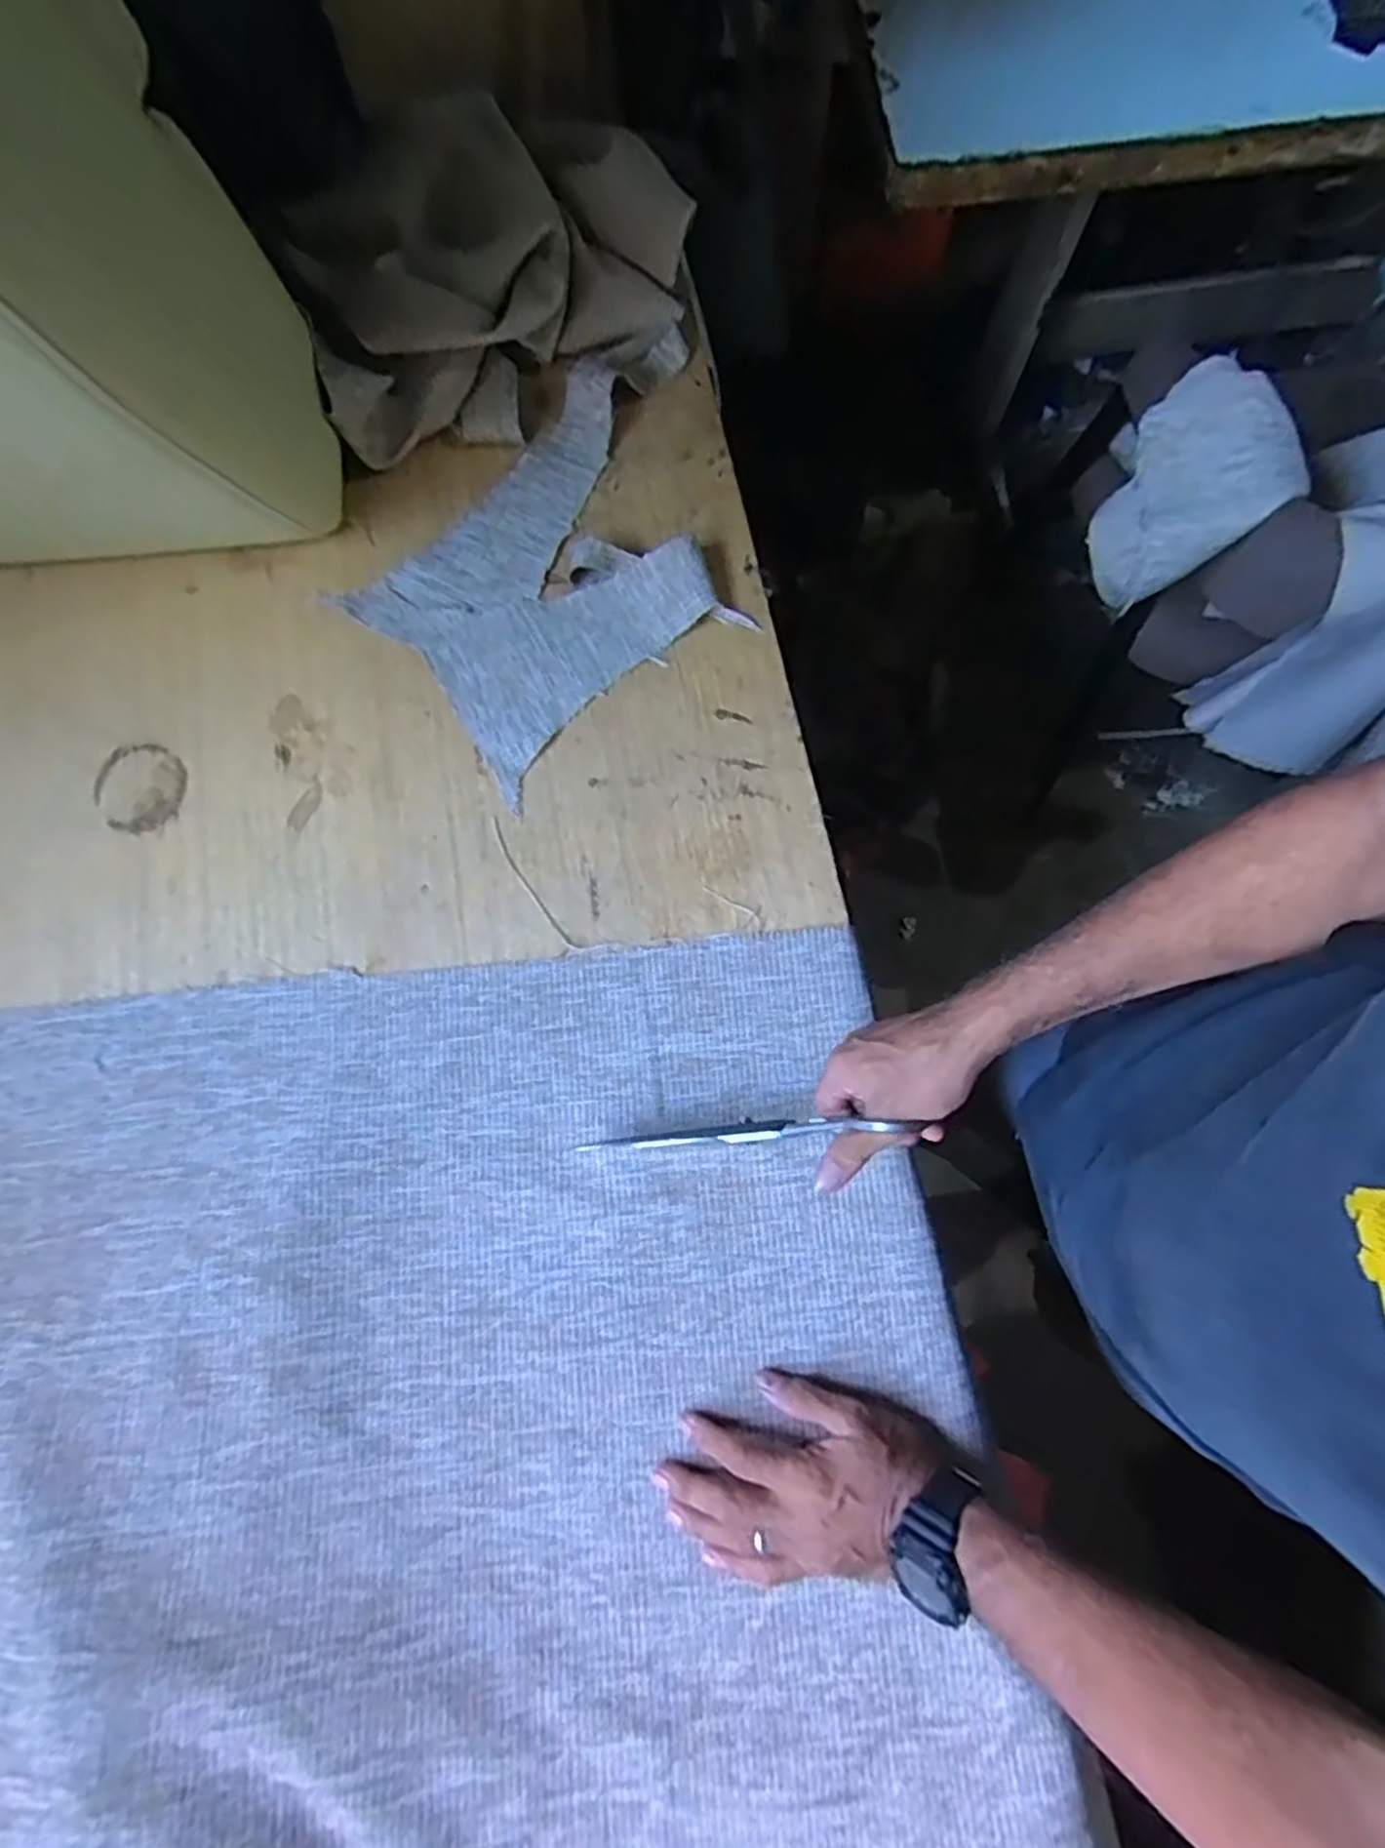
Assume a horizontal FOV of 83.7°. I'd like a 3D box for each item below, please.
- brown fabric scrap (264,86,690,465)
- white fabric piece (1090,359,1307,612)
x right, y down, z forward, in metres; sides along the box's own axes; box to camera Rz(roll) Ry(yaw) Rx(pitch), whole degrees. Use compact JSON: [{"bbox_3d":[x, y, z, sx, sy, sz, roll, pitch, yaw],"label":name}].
[{"bbox_3d":[-0.175,-0.589,0.689,0.347,0.093,0.274,-20,77,-3],"label":"brown fabric scrap"},{"bbox_3d":[0.541,-0.474,0.863,0.208,0.144,0.176,-42,79,-8],"label":"white fabric piece"}]

